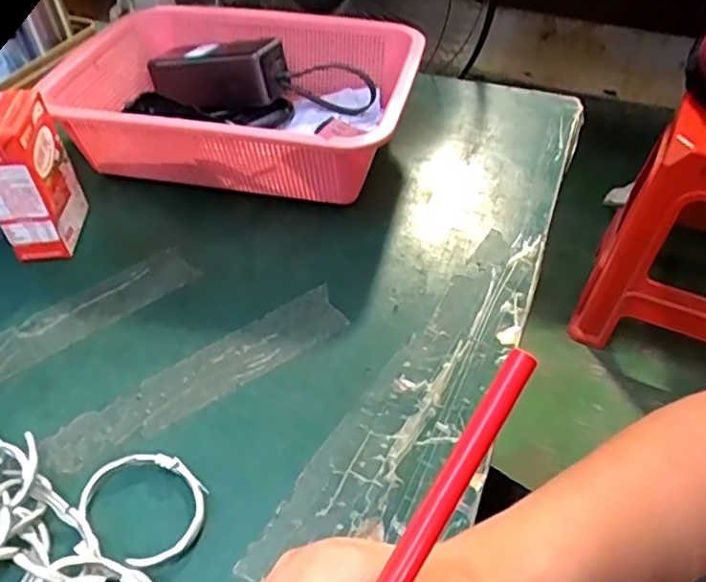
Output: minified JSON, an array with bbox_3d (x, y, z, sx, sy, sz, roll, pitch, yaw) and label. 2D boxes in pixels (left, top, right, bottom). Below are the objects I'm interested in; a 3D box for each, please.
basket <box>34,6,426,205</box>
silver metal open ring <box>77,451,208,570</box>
[{"bbox_3d":[-0.094,-0.169,0.560,0.293,0.092,0.217,11,46,11],"label":"basket"},{"bbox_3d":[-0.110,0.115,0.328,0.062,0.010,0.060,0,45,0],"label":"silver metal open ring"}]

